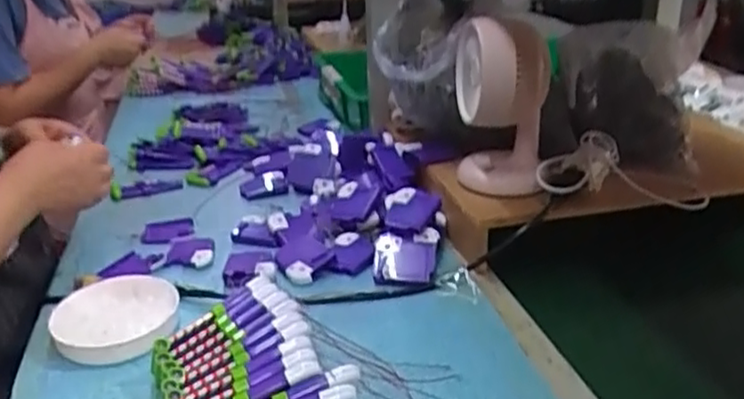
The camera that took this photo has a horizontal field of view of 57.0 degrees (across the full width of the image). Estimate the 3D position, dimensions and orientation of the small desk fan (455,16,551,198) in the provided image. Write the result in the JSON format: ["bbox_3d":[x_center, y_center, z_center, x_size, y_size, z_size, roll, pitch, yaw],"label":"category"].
[{"bbox_3d":[0.140,-0.101,0.747,0.097,0.197,0.101,3,23,8],"label":"small desk fan"}]

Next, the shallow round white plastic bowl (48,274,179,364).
[{"bbox_3d":[-0.228,0.109,0.616,0.101,0.035,0.104,-3,24,1],"label":"shallow round white plastic bowl"}]

